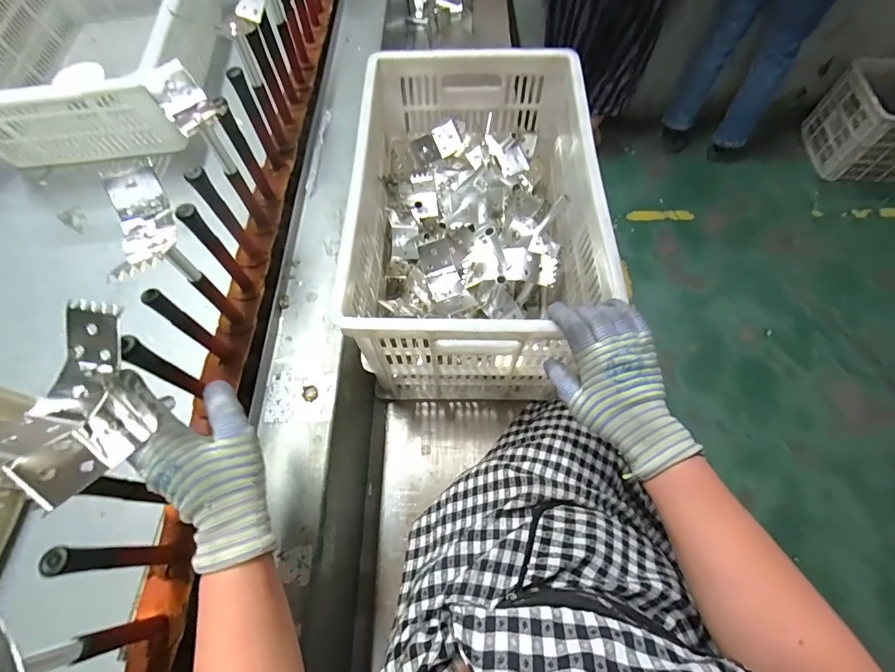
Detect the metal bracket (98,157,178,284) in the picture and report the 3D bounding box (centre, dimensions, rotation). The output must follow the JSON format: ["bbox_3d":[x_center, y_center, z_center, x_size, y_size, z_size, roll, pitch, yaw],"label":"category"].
[{"bbox_3d":[-0.278,-0.102,0.379,0.055,0.017,0.099,-10,82,-2],"label":"metal bracket"}]

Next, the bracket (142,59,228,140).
[{"bbox_3d":[-0.278,-0.254,0.447,0.053,0.042,0.061,-37,71,-12],"label":"bracket"}]

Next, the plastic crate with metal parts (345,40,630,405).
[{"bbox_3d":[0.040,-0.161,0.623,0.299,0.241,0.454,0,68,2],"label":"plastic crate with metal parts"}]

